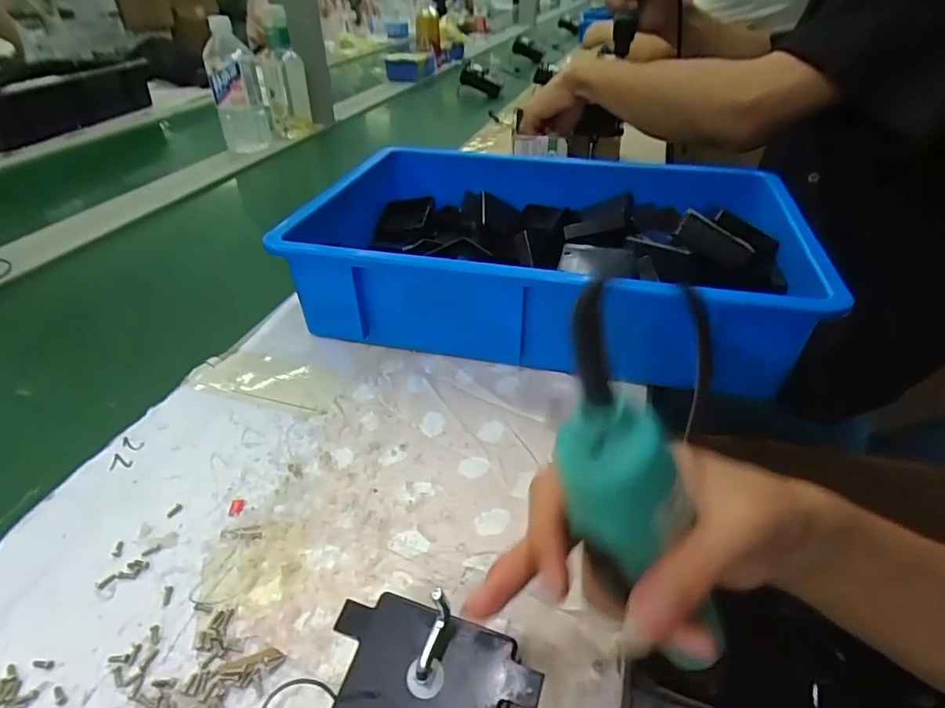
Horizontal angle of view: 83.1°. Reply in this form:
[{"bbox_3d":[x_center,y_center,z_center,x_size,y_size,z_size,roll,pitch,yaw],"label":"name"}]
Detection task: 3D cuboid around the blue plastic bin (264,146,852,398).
[{"bbox_3d":[0.065,-0.093,0.485,0.378,0.099,0.263,9,37,11],"label":"blue plastic bin"}]

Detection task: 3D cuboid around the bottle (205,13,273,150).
[{"bbox_3d":[-0.391,-0.442,0.896,0.085,0.193,0.081,-12,38,-16],"label":"bottle"}]

